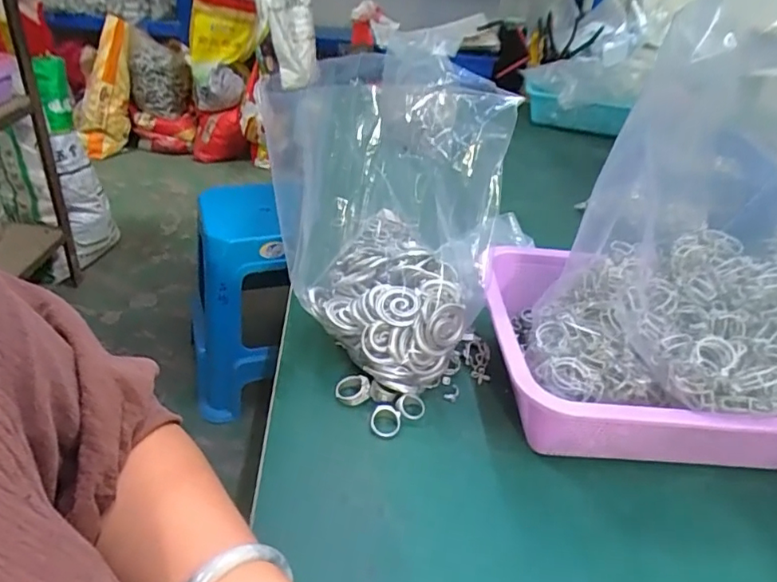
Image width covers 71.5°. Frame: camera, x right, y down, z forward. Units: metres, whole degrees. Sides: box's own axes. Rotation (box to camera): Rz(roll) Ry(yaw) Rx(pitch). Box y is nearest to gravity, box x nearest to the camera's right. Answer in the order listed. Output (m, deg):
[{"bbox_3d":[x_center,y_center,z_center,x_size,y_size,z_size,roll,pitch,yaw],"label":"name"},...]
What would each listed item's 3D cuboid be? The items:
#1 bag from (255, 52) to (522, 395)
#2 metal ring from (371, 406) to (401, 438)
[{"bbox_3d":[0.008,-0.041,0.447,0.142,0.243,0.116,18,34,17],"label":"bag"},{"bbox_3d":[-0.002,0.103,0.427,0.024,0.004,0.027,14,49,-1],"label":"metal ring"}]

